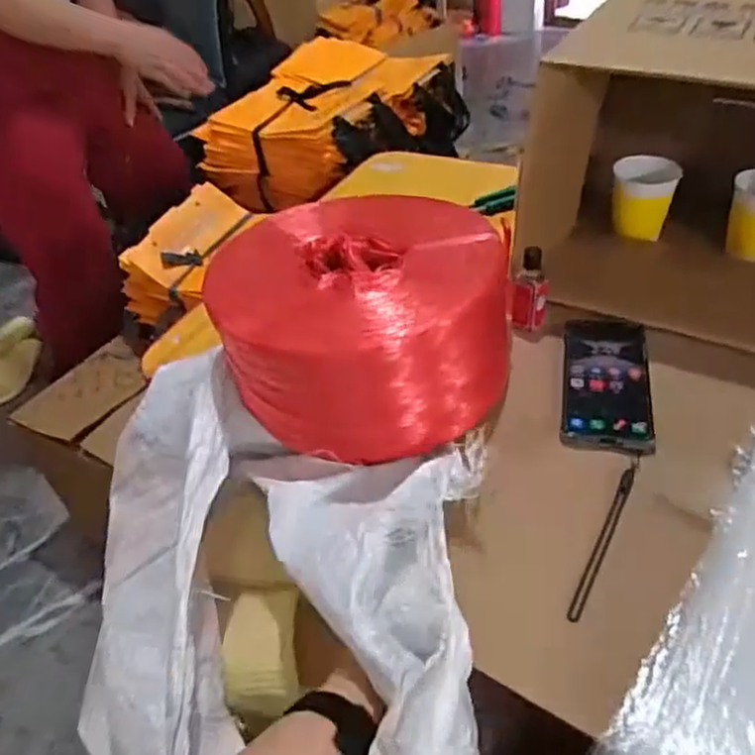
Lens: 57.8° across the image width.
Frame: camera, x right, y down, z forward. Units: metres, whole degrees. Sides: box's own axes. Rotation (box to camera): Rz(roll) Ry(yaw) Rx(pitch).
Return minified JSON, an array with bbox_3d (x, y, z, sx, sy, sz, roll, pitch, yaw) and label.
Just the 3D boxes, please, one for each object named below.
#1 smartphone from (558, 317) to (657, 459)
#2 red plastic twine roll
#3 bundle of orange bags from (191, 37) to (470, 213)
[{"bbox_3d":[0.204,0.000,0.610,0.073,0.007,0.165,5,42,13],"label":"smartphone"},{"bbox_3d":[-0.018,-0.059,0.635,0.244,0.136,0.240,-4,41,4],"label":"red plastic twine roll"},{"bbox_3d":[-0.073,-0.493,1.325,0.301,0.160,0.494,20,48,28],"label":"bundle of orange bags"}]

